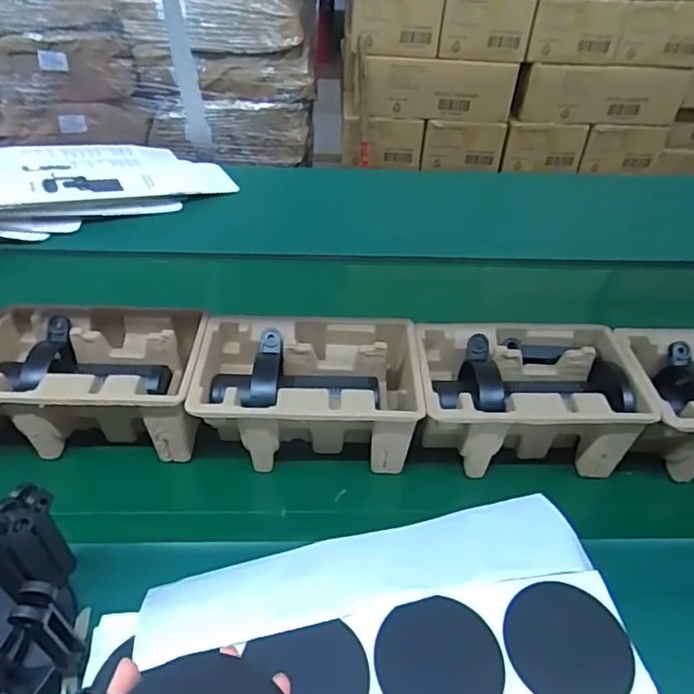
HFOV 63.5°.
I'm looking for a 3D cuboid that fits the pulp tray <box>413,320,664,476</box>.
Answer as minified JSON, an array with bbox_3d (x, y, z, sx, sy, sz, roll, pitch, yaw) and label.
[{"bbox_3d":[0.185,0.054,0.613,0.225,0.096,0.149,0,41,-5],"label":"pulp tray"}]

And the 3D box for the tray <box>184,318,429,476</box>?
[{"bbox_3d":[-0.042,0.051,0.602,0.221,0.103,0.143,2,40,-3],"label":"tray"}]

